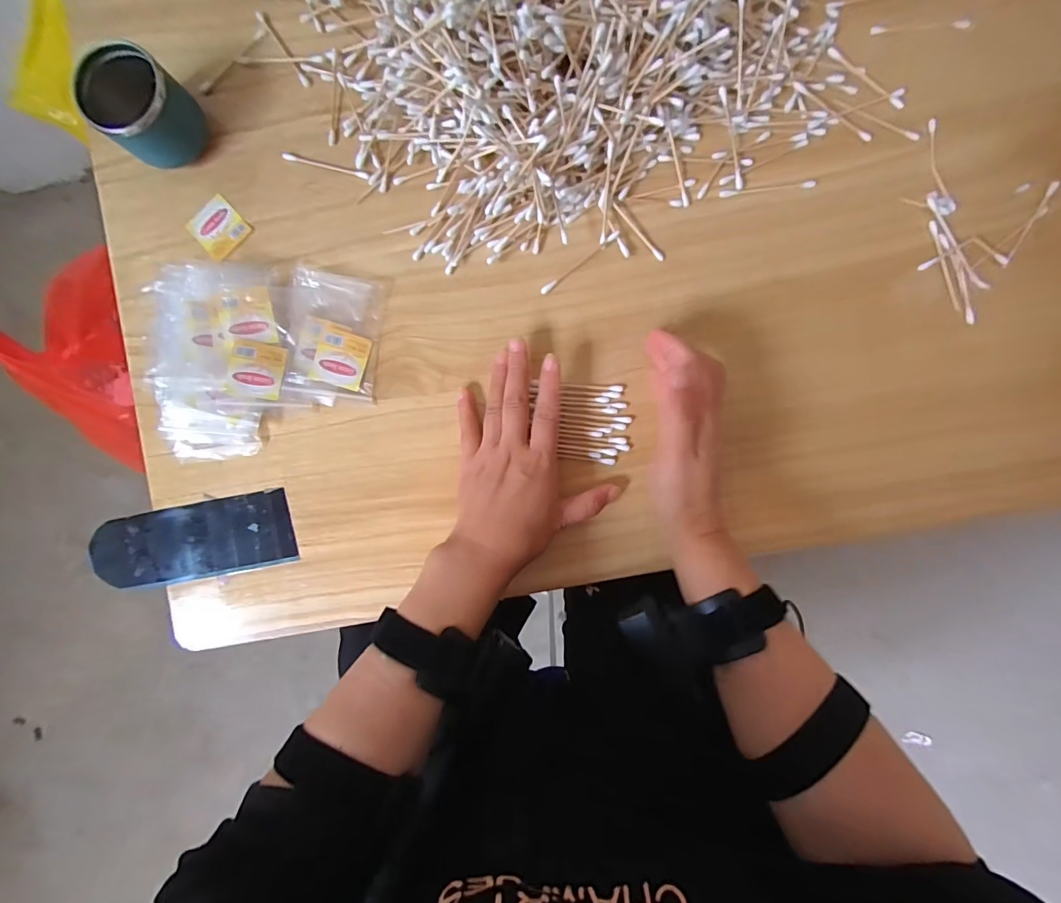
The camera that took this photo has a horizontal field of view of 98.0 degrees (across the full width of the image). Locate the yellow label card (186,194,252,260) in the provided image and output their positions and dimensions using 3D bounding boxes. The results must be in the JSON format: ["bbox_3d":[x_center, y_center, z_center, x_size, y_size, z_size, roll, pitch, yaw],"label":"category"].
[{"bbox_3d":[-0.254,-0.182,0.375,0.040,0.006,0.037,-44,89,2],"label":"yellow label card"}]

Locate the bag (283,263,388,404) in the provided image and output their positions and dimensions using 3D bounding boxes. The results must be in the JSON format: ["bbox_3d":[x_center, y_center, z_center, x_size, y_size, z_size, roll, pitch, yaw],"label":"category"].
[{"bbox_3d":[-0.156,-0.091,0.363,0.072,0.015,0.094,8,91,2],"label":"bag"}]

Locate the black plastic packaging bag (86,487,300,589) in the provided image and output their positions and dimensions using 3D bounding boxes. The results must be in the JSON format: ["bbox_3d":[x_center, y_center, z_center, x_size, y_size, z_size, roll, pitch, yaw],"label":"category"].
[{"bbox_3d":[-0.276,0.074,0.374,0.171,0.012,0.059,-11,90,3],"label":"black plastic packaging bag"}]

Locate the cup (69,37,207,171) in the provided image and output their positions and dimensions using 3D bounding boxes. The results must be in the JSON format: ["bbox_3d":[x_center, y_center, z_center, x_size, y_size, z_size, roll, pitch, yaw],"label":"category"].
[{"bbox_3d":[-0.289,-0.257,0.350,0.061,0.060,0.055,-40,89,2],"label":"cup"}]

